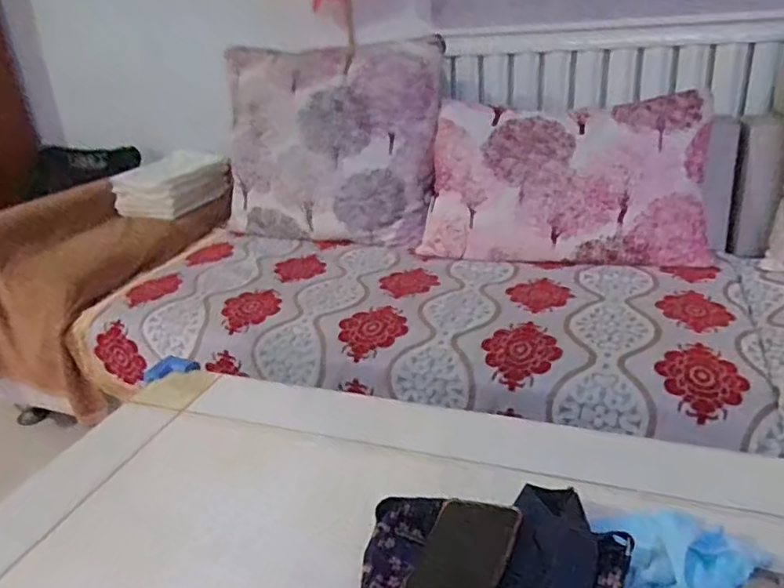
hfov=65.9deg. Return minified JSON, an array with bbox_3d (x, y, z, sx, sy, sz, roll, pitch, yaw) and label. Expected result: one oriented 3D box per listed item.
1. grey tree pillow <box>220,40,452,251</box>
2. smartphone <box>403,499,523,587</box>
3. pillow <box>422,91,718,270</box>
[{"bbox_3d":[-0.166,-0.370,1.527,0.558,0.481,0.143,4,17,13],"label":"grey tree pillow"},{"bbox_3d":[0.054,0.242,0.520,0.077,0.016,0.174,7,27,24],"label":"smartphone"},{"bbox_3d":[0.397,-0.268,1.410,0.639,0.393,0.120,4,-2,15],"label":"pillow"}]

